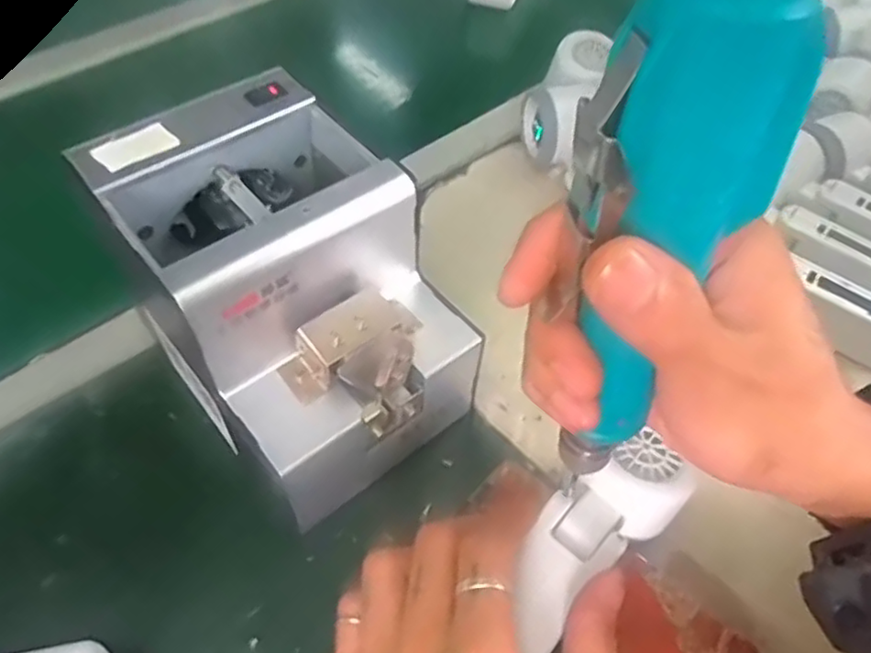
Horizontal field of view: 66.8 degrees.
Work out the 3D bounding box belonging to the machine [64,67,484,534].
[{"bbox_3d":[-0.072,-0.010,0.355,0.124,0.152,0.180,-33,60,-23],"label":"machine"}]

